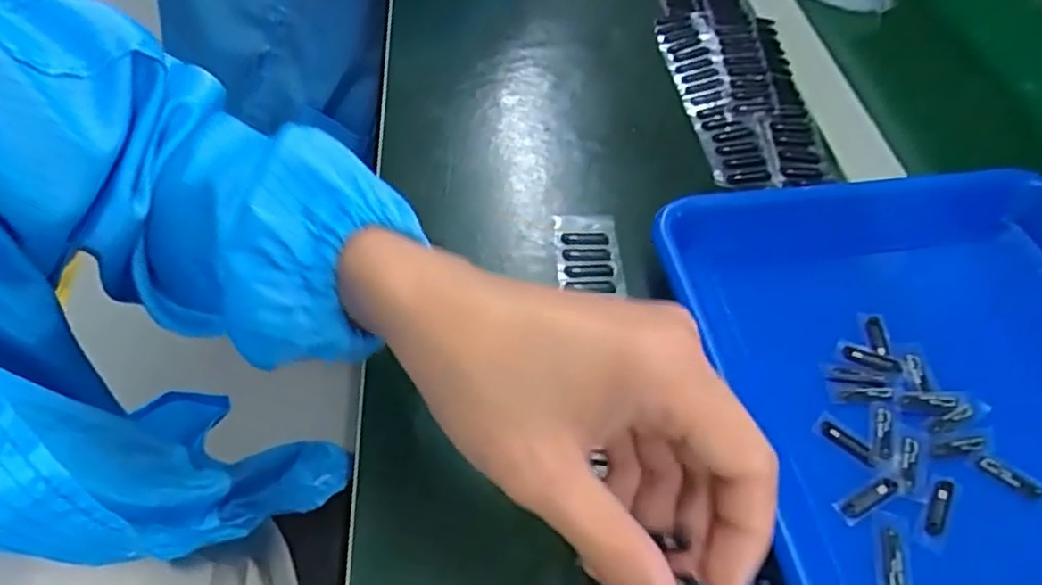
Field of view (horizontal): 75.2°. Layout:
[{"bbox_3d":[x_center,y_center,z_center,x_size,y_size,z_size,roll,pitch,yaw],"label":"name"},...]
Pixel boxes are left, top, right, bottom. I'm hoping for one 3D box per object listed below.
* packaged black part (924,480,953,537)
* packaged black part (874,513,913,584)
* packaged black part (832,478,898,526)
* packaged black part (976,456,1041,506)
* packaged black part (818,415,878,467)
[{"bbox_3d":[0.183,0.094,0.297,0.008,0.004,0.028,27,54,20],"label":"packaged black part"},{"bbox_3d":[0.155,0.110,0.280,0.013,0.004,0.037,11,51,7],"label":"packaged black part"},{"bbox_3d":[0.152,0.090,0.296,0.031,0.004,0.010,-22,54,-19],"label":"packaged black part"},{"bbox_3d":[0.224,0.085,0.303,0.035,0.006,0.008,31,56,22],"label":"packaged black part"},{"bbox_3d":[0.152,0.069,0.315,0.010,0.004,0.028,-33,59,-26],"label":"packaged black part"}]

